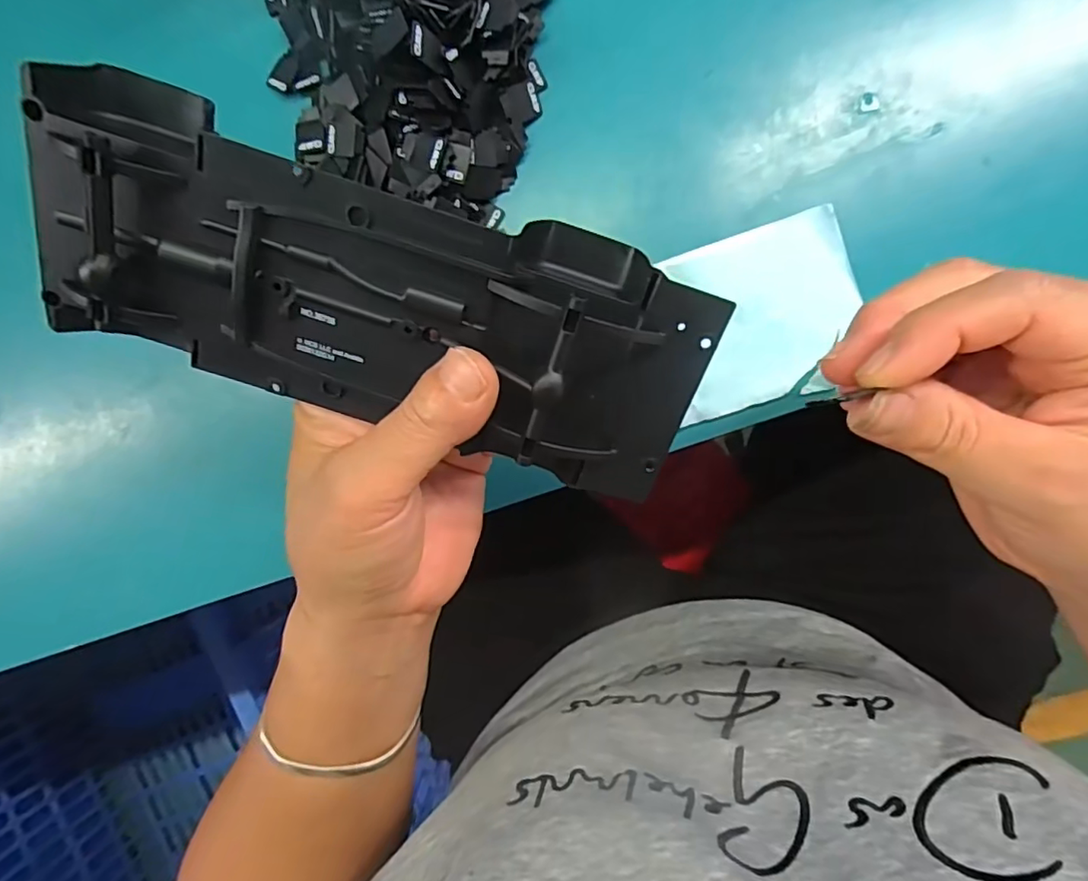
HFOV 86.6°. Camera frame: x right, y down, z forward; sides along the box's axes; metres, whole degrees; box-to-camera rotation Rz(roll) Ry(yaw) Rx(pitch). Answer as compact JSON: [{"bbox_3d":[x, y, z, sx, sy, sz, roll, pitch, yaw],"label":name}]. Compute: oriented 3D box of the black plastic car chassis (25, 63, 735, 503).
[{"bbox_3d":[-0.046,-0.041,0.167,0.192,0.033,0.071,17,94,-6],"label":"black plastic car chassis"}]

